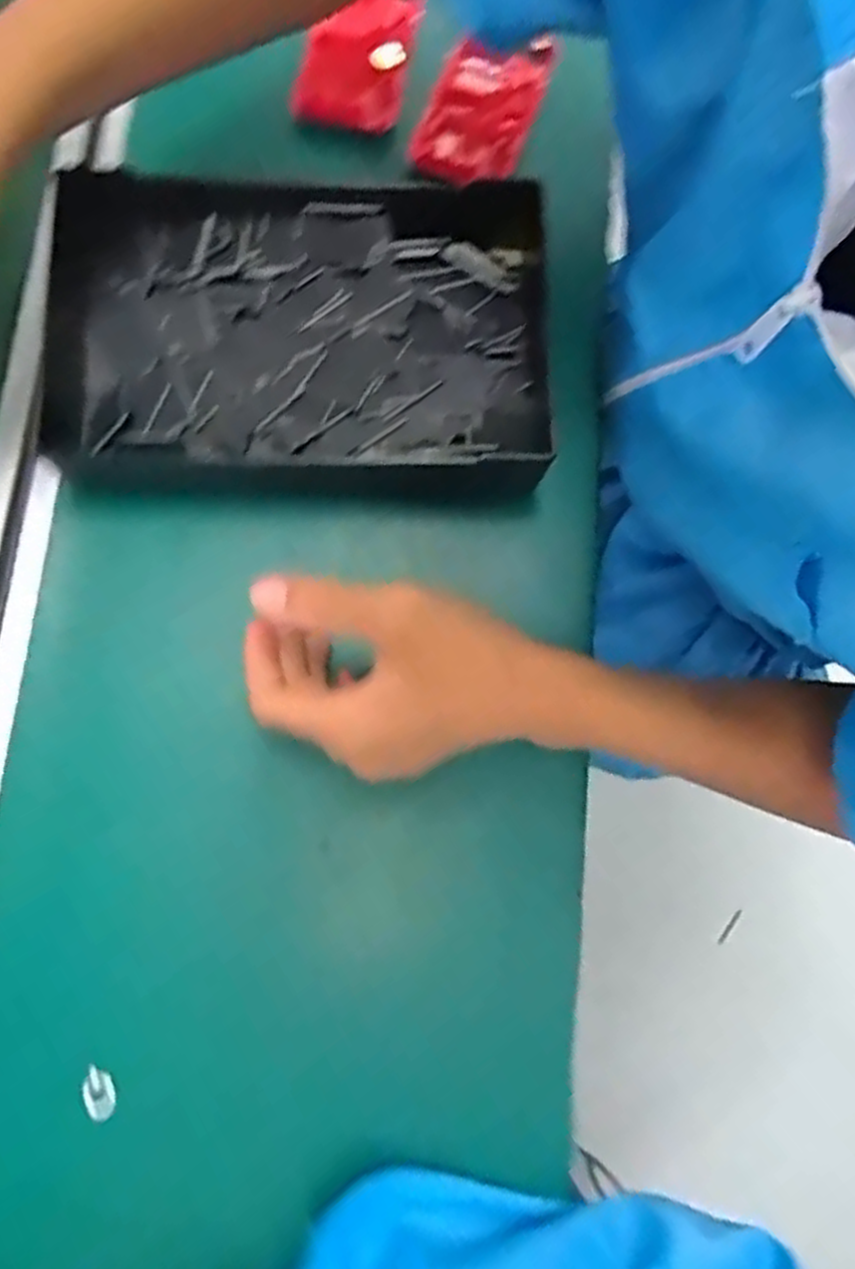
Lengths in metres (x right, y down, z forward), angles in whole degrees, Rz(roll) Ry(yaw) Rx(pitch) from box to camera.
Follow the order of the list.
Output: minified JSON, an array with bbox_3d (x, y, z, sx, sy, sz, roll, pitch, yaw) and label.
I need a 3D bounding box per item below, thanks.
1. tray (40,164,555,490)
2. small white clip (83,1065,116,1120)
[{"bbox_3d":[-0.067,-0.170,0.415,0.264,0.051,0.196,3,78,-1],"label":"tray"},{"bbox_3d":[-0.157,0.218,0.364,0.013,0.006,0.023,-33,81,-8],"label":"small white clip"}]

